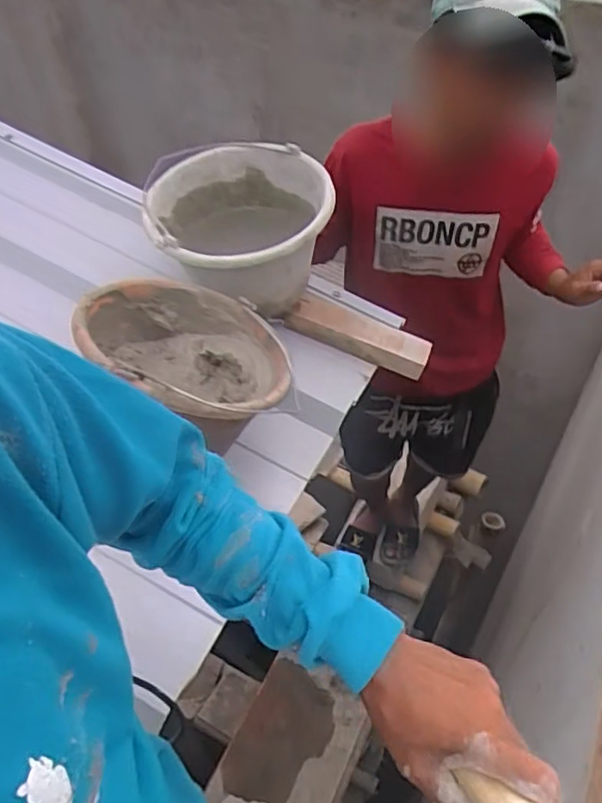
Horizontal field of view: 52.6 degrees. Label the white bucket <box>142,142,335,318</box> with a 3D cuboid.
[{"bbox_3d":[-0.086,-0.240,0.874,0.236,0.164,0.236,-3,47,0],"label":"white bucket"}]

